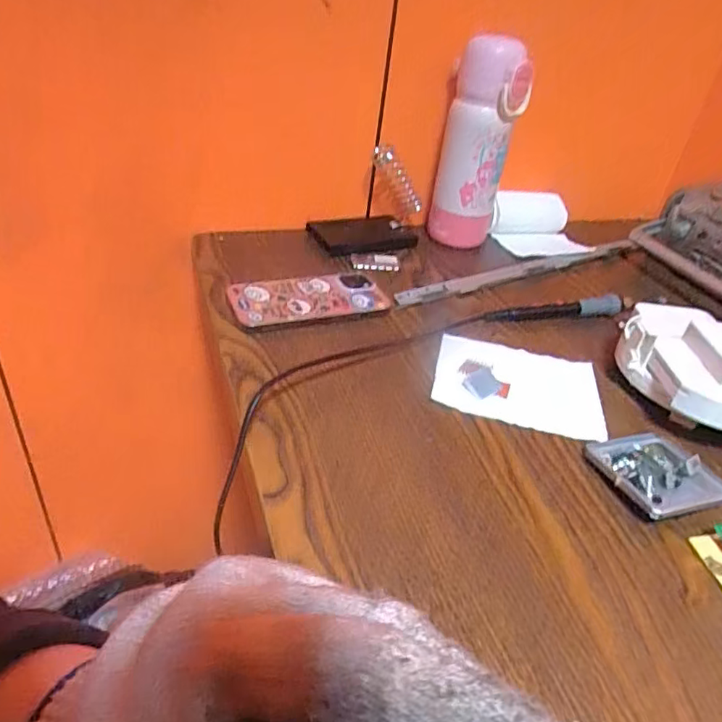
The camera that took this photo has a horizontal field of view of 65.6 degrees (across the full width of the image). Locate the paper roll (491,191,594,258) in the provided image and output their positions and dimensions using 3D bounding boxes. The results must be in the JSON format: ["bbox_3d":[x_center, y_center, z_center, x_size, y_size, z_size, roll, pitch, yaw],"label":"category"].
[{"bbox_3d":[0.204,-0.156,0.646,0.101,0.049,0.084,2,36,-9],"label":"paper roll"}]

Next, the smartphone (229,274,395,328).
[{"bbox_3d":[-0.047,-0.056,0.510,0.137,0.015,0.071,-9,39,-23],"label":"smartphone"}]

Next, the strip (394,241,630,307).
[{"bbox_3d":[0.179,-0.100,0.610,0.336,0.010,0.026,-14,41,-28],"label":"strip"}]

